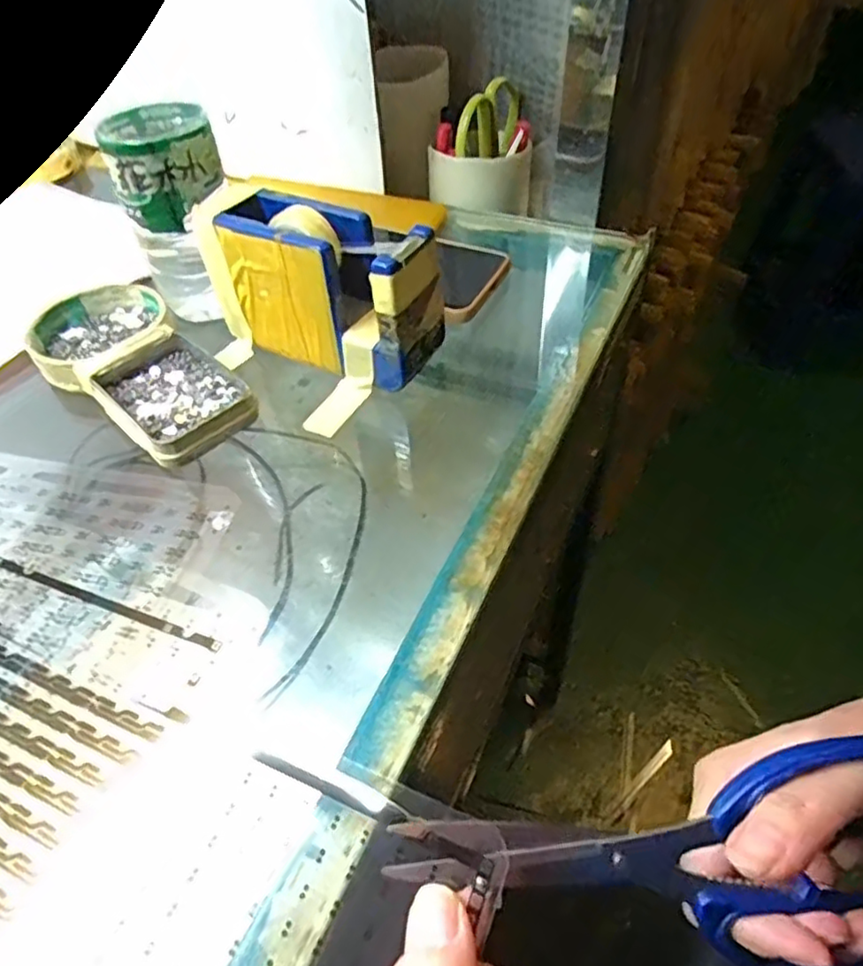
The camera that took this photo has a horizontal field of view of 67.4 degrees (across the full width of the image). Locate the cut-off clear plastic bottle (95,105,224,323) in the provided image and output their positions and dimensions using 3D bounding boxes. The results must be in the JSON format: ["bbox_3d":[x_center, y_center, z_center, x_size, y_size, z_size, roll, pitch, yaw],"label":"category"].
[{"bbox_3d":[-0.151,-0.161,0.392,0.057,0.106,0.067,-18,48,-13],"label":"cut-off clear plastic bottle"}]

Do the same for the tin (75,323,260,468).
[{"bbox_3d":[-0.141,-0.050,0.351,0.065,0.018,0.094,-37,55,-27],"label":"tin"}]

